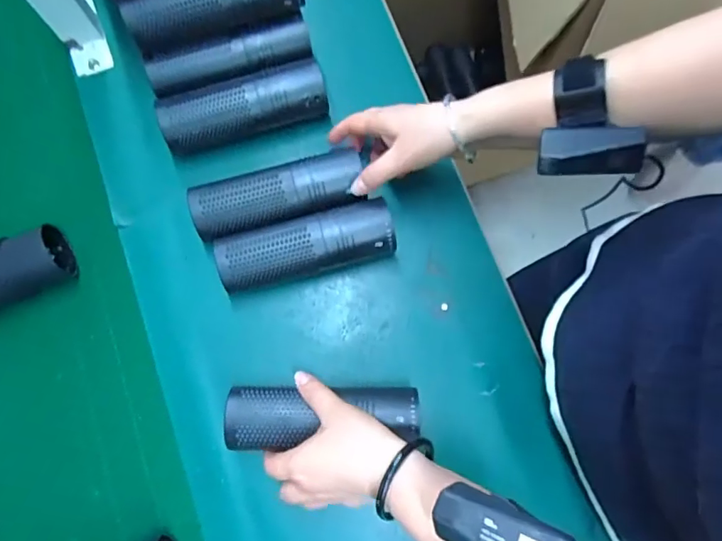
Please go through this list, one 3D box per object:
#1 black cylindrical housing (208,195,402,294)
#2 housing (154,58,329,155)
[{"bbox_3d":[-0.051,-0.022,0.478,0.163,0.056,0.057,-13,78,-4],"label":"black cylindrical housing"},{"bbox_3d":[-0.119,-0.165,0.523,0.167,0.060,0.051,-16,78,-3],"label":"housing"}]

